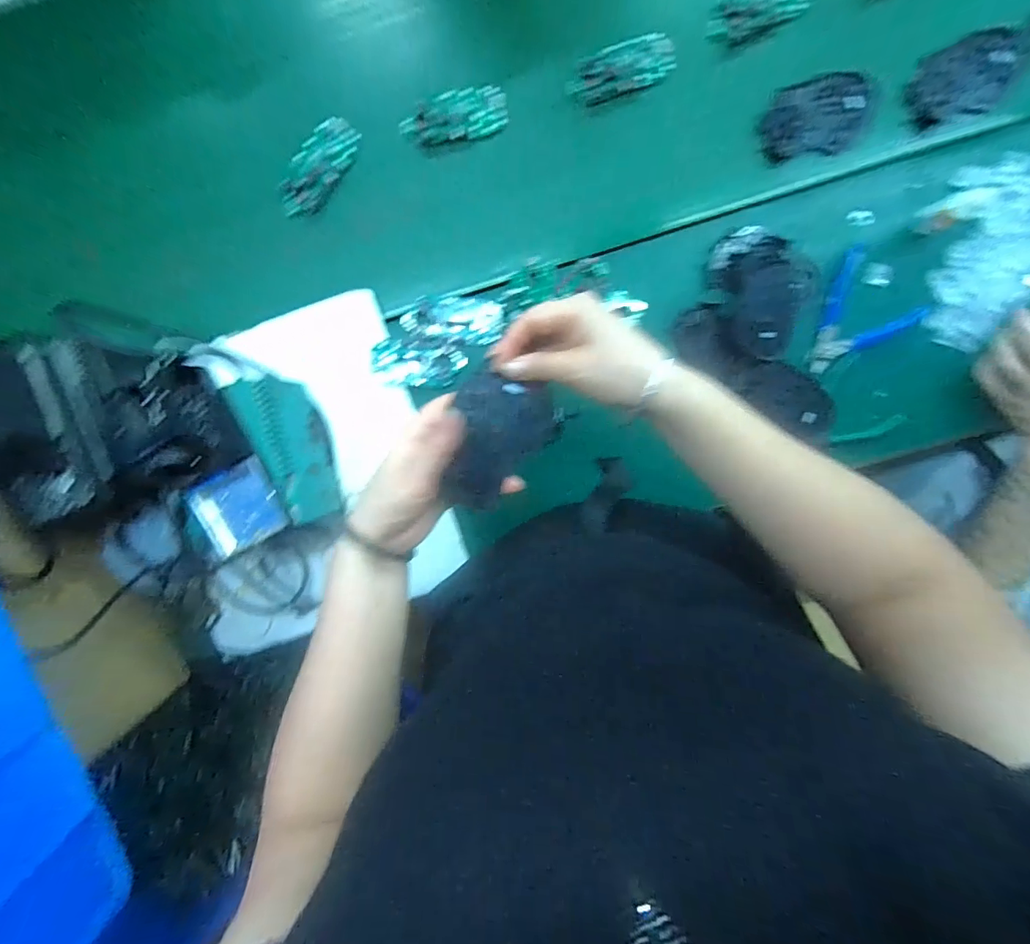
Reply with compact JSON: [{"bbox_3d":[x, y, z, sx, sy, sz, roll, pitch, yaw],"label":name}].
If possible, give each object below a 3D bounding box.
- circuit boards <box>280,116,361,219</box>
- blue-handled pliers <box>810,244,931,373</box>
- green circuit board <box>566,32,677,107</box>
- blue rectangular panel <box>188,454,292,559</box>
[{"bbox_3d":[-0.204,-0.315,0.492,0.048,0.008,0.106,38,93,-3],"label":"circuit boards"},{"bbox_3d":[0.357,-0.179,0.494,0.127,0.011,0.099,-28,94,2],"label":"blue-handled pliers"},{"bbox_3d":[0.106,-0.405,0.477,0.108,0.006,0.047,-18,94,1],"label":"green circuit board"},{"bbox_3d":[-0.245,0.030,0.424,0.075,0.015,0.070,-27,96,3],"label":"blue rectangular panel"}]

